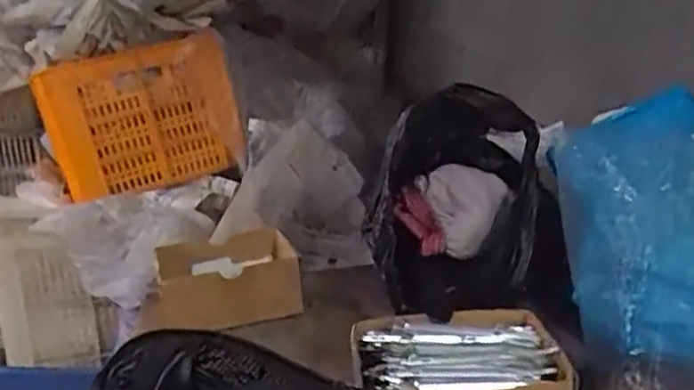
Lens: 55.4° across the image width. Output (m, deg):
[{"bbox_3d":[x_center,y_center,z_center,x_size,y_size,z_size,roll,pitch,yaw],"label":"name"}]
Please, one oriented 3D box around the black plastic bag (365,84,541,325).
[{"bbox_3d":[0.117,0.006,0.736,0.197,0.198,0.173,-1,15,10],"label":"black plastic bag"}]

